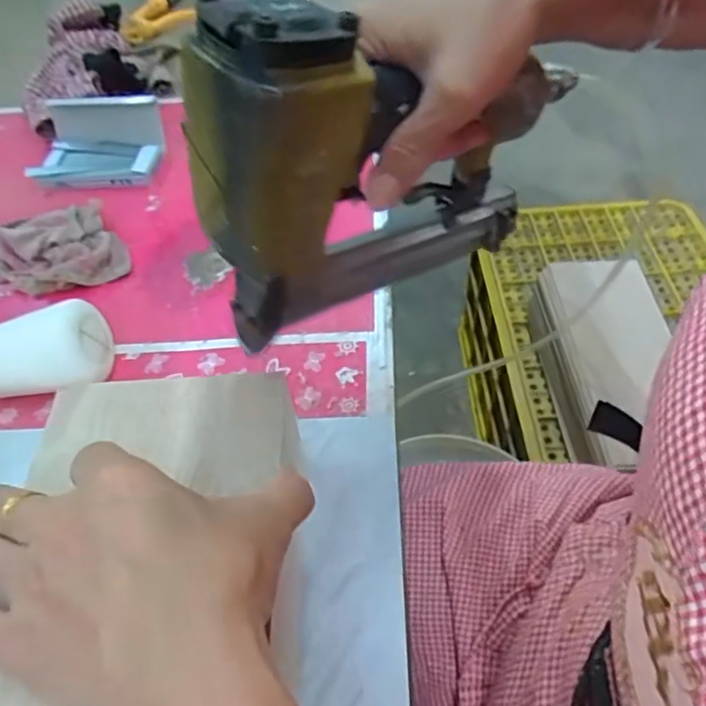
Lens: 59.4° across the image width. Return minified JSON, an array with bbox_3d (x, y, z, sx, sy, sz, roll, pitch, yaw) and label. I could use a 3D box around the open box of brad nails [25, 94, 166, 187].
[{"bbox_3d":[-0.281,-0.229,0.666,0.126,0.049,0.095,0,49,5],"label":"open box of brad nails"}]

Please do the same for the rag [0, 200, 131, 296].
[{"bbox_3d":[-0.277,-0.099,0.571,0.112,0.029,0.115,-25,51,-16],"label":"rag"}]

